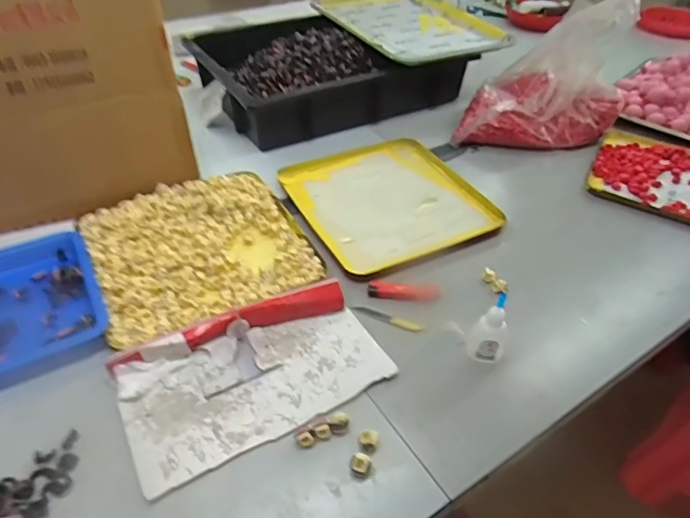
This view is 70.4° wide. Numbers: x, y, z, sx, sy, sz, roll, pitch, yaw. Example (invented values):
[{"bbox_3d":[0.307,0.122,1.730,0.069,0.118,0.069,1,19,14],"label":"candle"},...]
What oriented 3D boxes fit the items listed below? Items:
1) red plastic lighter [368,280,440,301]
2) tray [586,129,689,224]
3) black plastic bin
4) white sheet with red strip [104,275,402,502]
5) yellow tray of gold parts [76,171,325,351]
[{"bbox_3d":[0.065,0.036,0.547,0.077,0.014,0.020,5,43,4],"label":"red plastic lighter"},{"bbox_3d":[0.518,-0.120,0.745,0.255,0.022,0.231,23,47,22],"label":"tray"},{"bbox_3d":[-0.032,-0.342,0.872,0.416,0.100,0.269,-22,47,-23],"label":"black plastic bin"},{"bbox_3d":[-0.083,0.103,0.459,0.235,0.024,0.129,-21,47,-22],"label":"white sheet with red strip"},{"bbox_3d":[-0.168,-0.018,0.574,0.230,0.024,0.222,-19,46,-21],"label":"yellow tray of gold parts"}]

